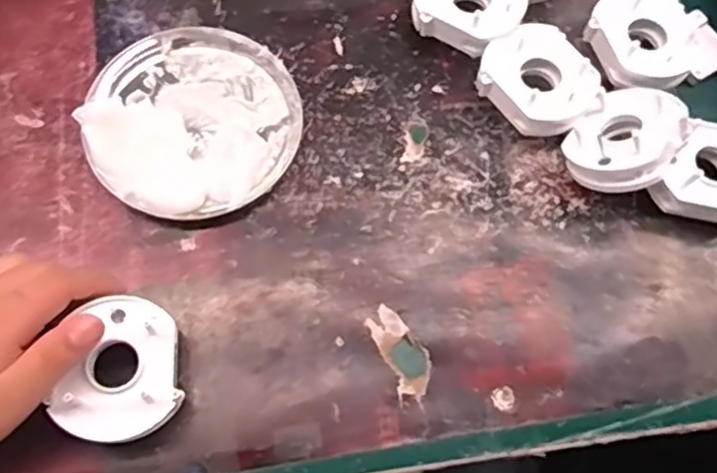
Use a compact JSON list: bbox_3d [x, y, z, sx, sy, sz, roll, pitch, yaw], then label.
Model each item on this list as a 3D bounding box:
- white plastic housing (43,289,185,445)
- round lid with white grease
[{"bbox_3d":[-0.123,0.066,0.335,0.060,0.016,0.071,-11,70,-6],"label":"white plastic housing"},{"bbox_3d":[-0.101,-0.076,0.403,0.124,0.027,0.129,1,69,-2],"label":"round lid with white grease"}]

